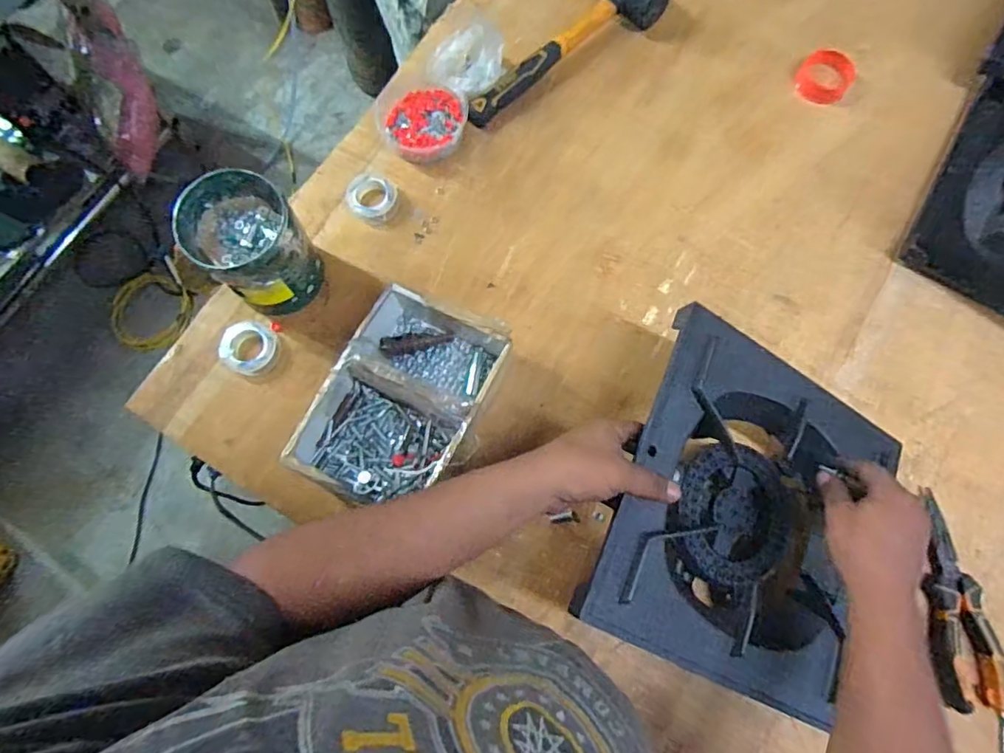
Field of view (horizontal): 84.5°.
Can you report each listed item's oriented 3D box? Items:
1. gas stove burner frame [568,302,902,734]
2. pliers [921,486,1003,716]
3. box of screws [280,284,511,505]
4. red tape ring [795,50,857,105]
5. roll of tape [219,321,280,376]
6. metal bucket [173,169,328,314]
[{"bbox_3d":[0.227,0.125,0.510,0.269,0.067,0.287,32,71,-21],"label":"gas stove burner frame"},{"bbox_3d":[0.457,0.223,0.561,0.062,0.023,0.202,2,75,0],"label":"pliers"},{"bbox_3d":[-0.102,0.025,0.582,0.152,0.089,0.217,26,77,6],"label":"box of screws"},{"bbox_3d":[0.433,-0.400,0.739,0.068,0.026,0.062,0,75,-1],"label":"red tape ring"},{"bbox_3d":[-0.288,-0.033,0.632,0.063,0.023,0.059,0,75,-1],"label":"roll of tape"},{"bbox_3d":[-0.270,-0.142,0.605,0.114,0.116,0.103,30,77,7],"label":"metal bucket"}]

